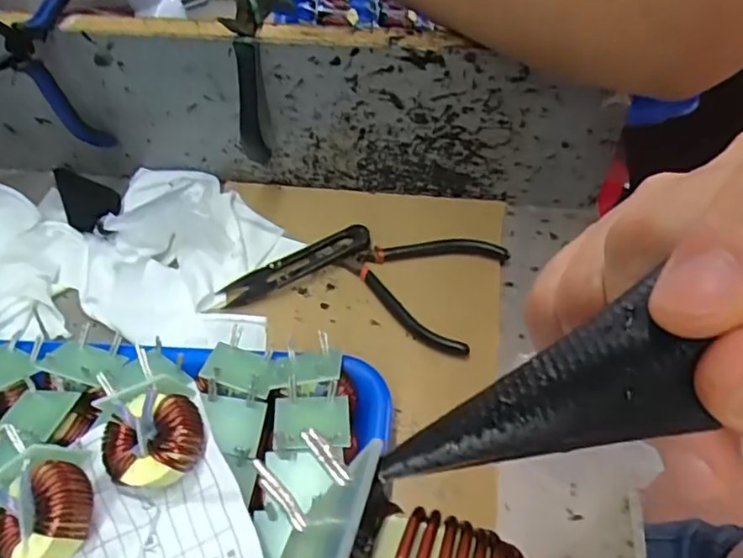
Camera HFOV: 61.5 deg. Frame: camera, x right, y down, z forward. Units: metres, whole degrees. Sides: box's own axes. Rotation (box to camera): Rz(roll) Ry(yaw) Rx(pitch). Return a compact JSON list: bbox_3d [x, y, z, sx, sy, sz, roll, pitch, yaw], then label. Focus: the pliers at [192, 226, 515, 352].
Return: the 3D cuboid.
[{"bbox_3d":[-0.009,-0.002,0.399,0.174,0.016,0.083,10,52,8],"label":"pliers"}]

